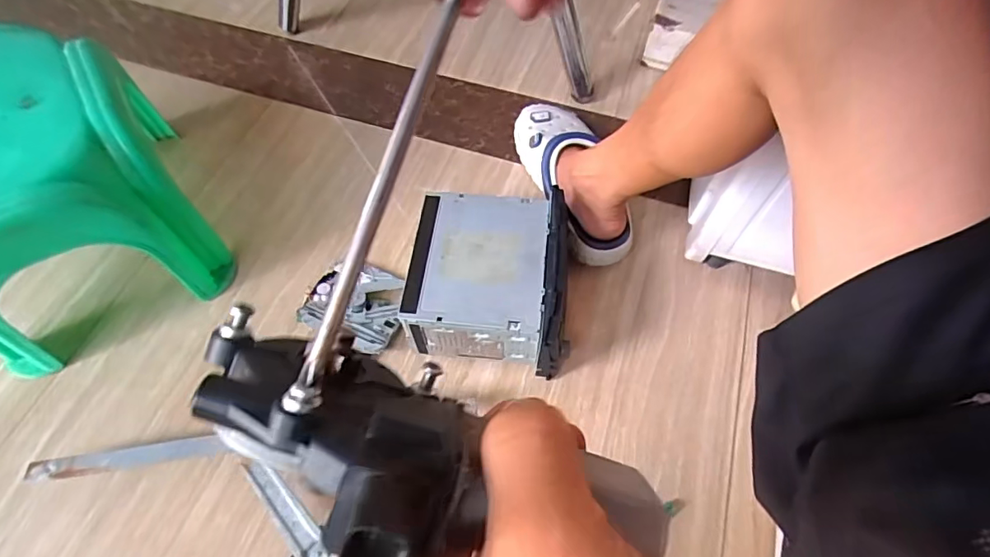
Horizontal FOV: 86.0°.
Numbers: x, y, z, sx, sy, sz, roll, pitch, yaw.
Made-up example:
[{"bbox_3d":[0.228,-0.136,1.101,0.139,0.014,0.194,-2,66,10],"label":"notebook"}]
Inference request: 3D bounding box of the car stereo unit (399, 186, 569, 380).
[{"bbox_3d":[-0.006,0.008,0.647,0.183,0.123,0.194,4,61,1],"label":"car stereo unit"}]

